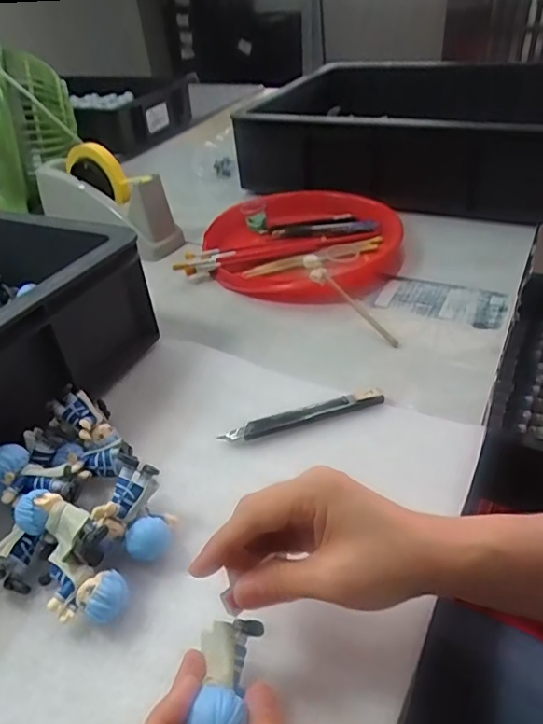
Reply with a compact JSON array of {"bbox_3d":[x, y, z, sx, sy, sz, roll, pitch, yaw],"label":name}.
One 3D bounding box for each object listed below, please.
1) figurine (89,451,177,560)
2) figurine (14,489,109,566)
[{"bbox_3d":[-0.085,0.101,0.349,0.047,0.044,0.053,5,39,15],"label":"figurine"},{"bbox_3d":[-0.130,0.102,0.327,0.056,0.025,0.027,16,43,27],"label":"figurine"}]

